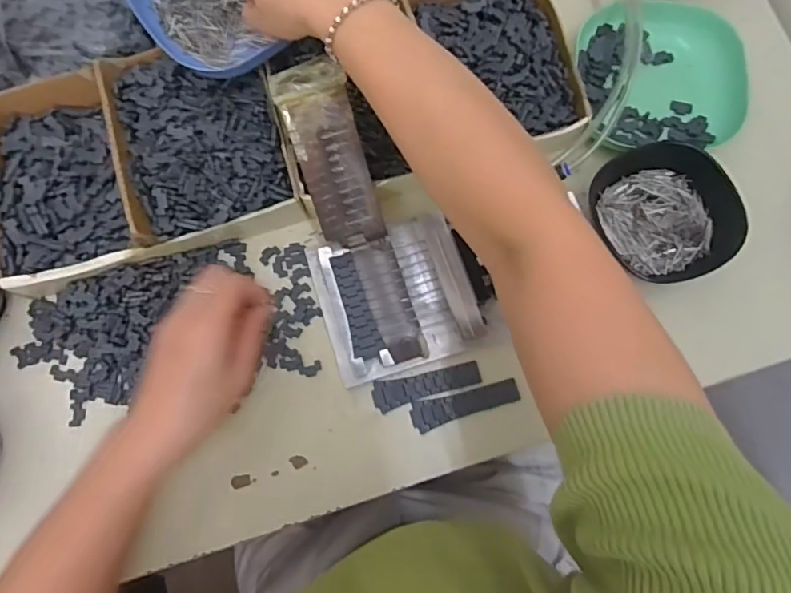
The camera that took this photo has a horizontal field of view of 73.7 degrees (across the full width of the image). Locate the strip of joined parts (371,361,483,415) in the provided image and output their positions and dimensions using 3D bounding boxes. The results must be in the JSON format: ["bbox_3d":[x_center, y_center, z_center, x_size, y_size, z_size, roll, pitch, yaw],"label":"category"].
[{"bbox_3d":[0.025,0.069,0.418,0.086,0.004,0.024,-16,78,-3],"label":"strip of joined parts"}]

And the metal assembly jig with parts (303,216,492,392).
[{"bbox_3d":[-0.001,-0.001,0.423,0.115,0.031,0.114,-19,78,-3],"label":"metal assembly jig with parts"}]

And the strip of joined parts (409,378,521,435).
[{"bbox_3d":[0.055,0.084,0.415,0.085,0.004,0.023,-16,78,-3],"label":"strip of joined parts"}]

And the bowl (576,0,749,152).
[{"bbox_3d":[0.223,-0.189,0.451,0.130,0.047,0.135,0,78,1],"label":"bowl"}]

